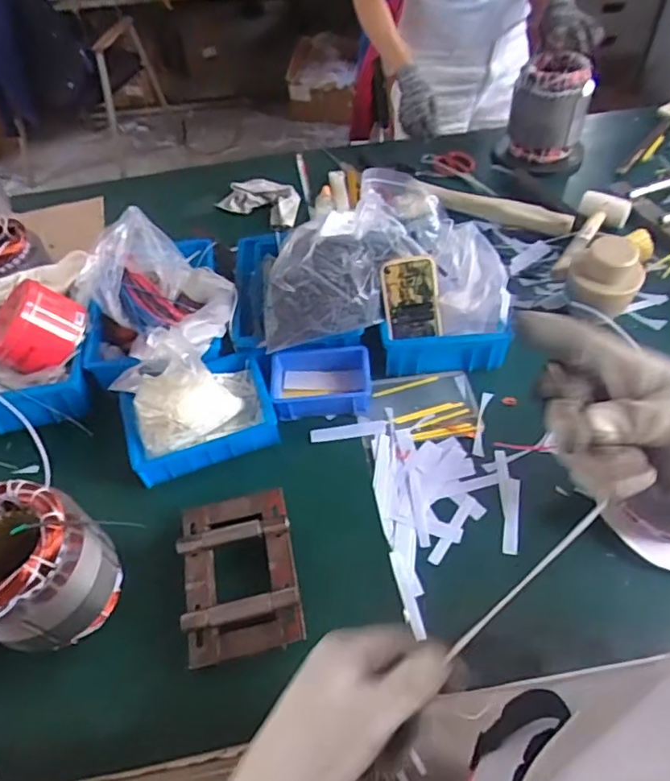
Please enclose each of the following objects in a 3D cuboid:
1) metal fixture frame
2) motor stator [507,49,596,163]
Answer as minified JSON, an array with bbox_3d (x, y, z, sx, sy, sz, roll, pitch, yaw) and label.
[{"bbox_3d":[-0.116,0.220,0.717,0.138,0.047,0.199,-9,52,-4],"label":"metal fixture frame"},{"bbox_3d":[0.464,-0.613,1.268,0.150,0.176,0.139,17,55,16],"label":"motor stator"}]

